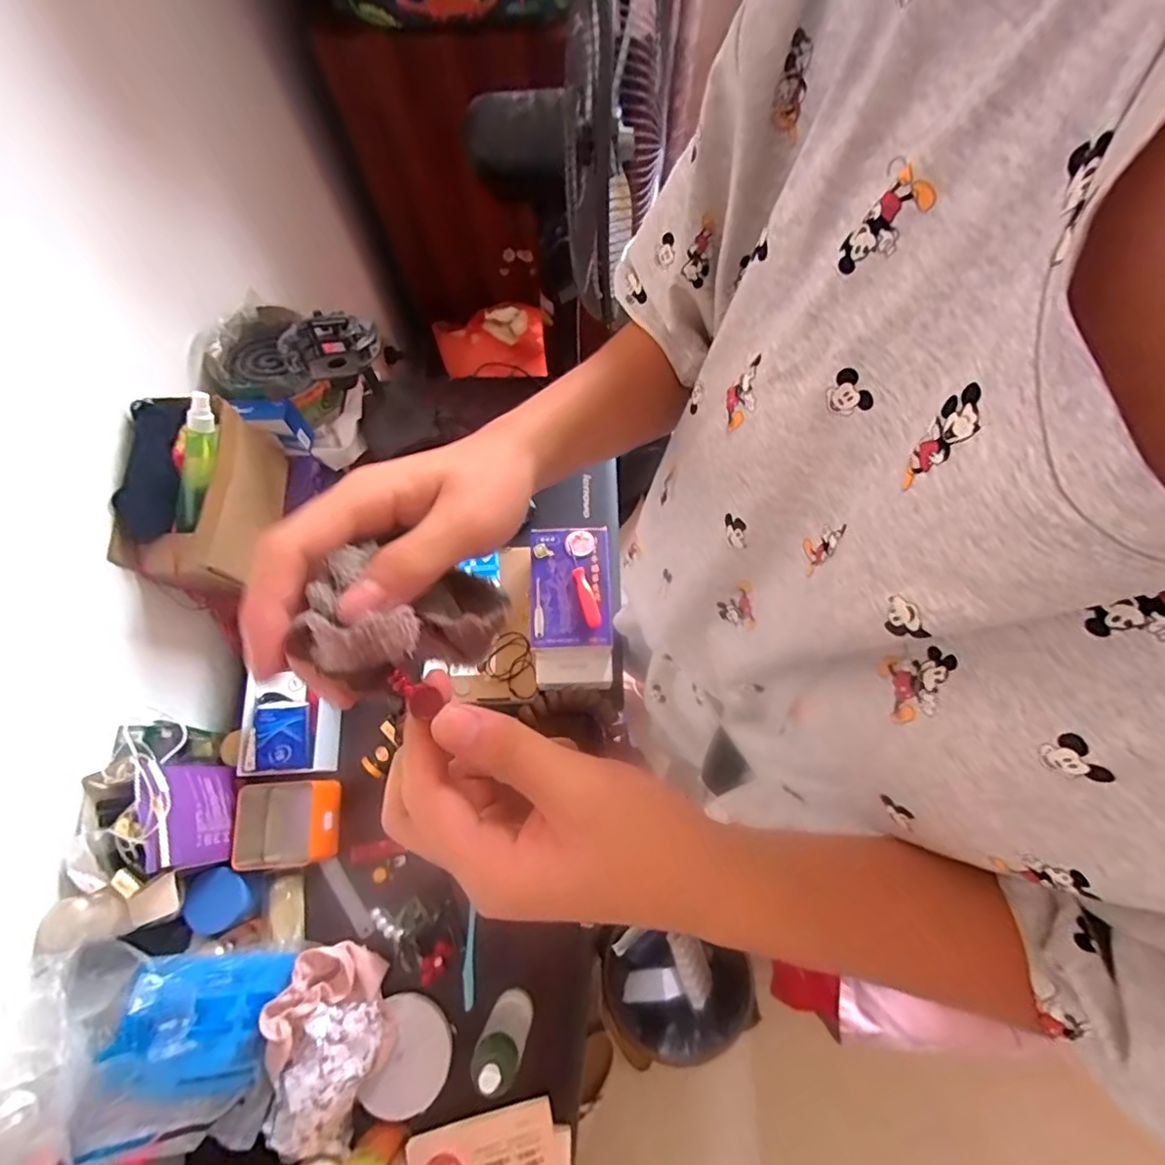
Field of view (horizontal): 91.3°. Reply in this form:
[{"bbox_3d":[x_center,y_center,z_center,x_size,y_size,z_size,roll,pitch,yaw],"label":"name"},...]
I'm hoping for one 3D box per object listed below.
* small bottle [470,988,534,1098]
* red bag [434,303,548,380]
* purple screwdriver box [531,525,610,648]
[{"bbox_3d":[-0.077,0.437,0.554,0.047,0.135,0.049,-1,71,2],"label":"small bottle"},{"bbox_3d":[-0.201,-0.517,1.212,0.256,0.104,0.160,1,71,2],"label":"red bag"},{"bbox_3d":[-0.015,0.002,0.656,0.091,0.017,0.141,-2,71,1],"label":"purple screwdriver box"}]

